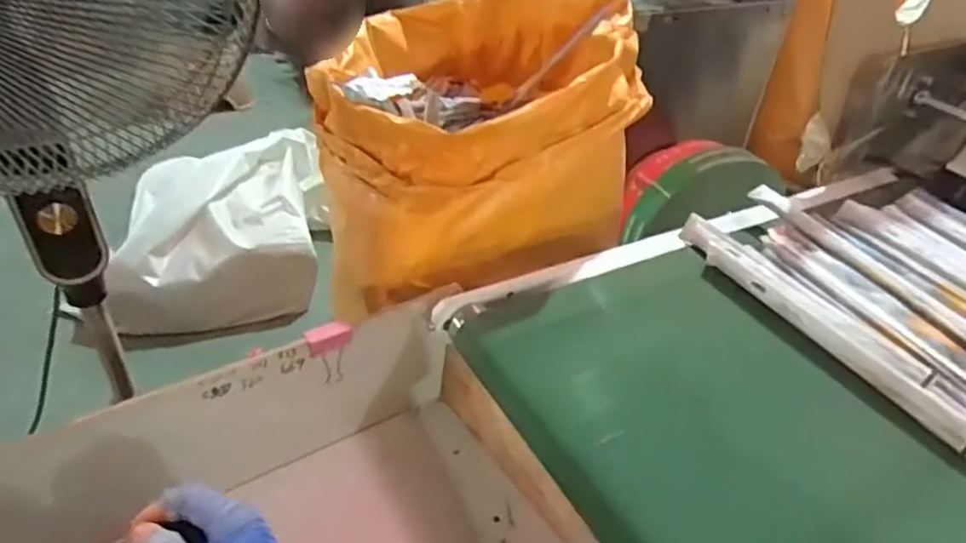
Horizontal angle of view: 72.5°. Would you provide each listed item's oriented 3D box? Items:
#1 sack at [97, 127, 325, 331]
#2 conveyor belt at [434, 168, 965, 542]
[{"bbox_3d":[-0.584,-0.093,1.431,0.424,0.217,0.373,-5,38,-13],"label":"sack"},{"bbox_3d":[0.339,0.078,0.609,0.661,0.041,0.436,-15,41,-25],"label":"conveyor belt"}]

